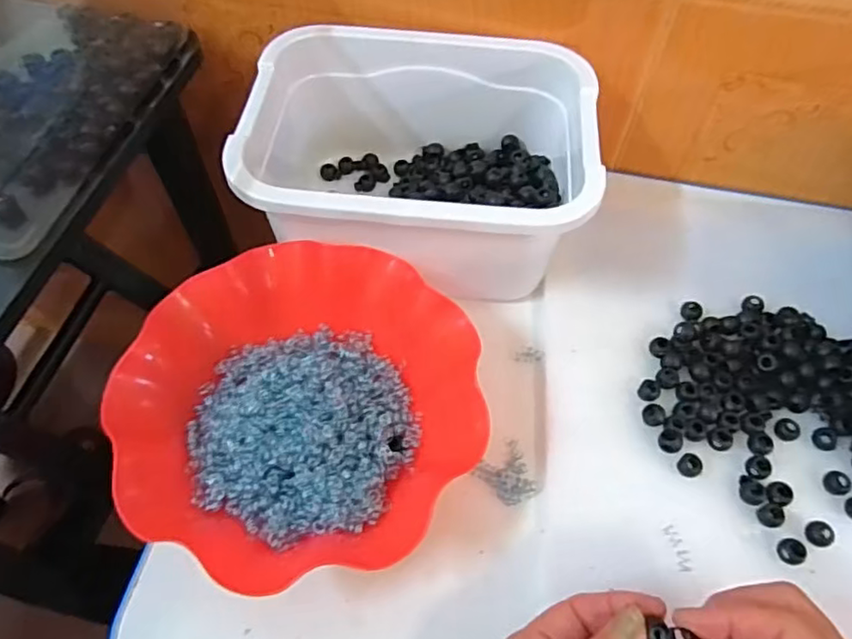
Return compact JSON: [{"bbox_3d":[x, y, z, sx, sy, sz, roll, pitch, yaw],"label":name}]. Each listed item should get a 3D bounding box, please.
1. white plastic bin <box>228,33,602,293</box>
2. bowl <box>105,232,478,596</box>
[{"bbox_3d":[-0.004,-0.118,0.483,0.244,0.118,0.183,4,58,1],"label":"white plastic bin"},{"bbox_3d":[-0.080,0.058,0.404,0.213,0.065,0.214,1,58,-1],"label":"bowl"}]

